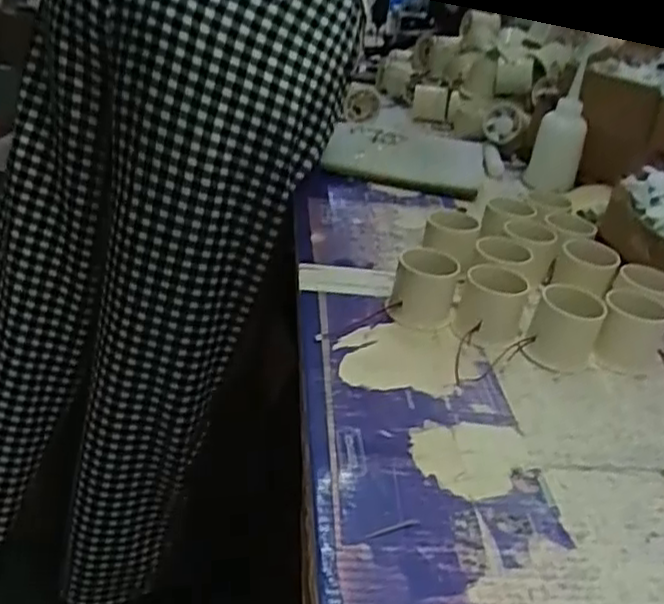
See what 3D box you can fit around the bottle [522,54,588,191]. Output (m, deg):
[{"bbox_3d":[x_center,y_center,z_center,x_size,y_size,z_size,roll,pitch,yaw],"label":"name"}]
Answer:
[{"bbox_3d":[0.283,-0.211,0.898,0.054,0.152,0.043,21,32,22],"label":"bottle"}]

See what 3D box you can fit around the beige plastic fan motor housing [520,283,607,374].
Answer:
[{"bbox_3d":[0.182,0.020,0.574,0.051,0.056,0.046,18,31,18],"label":"beige plastic fan motor housing"}]

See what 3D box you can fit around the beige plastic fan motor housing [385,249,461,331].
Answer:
[{"bbox_3d":[0.075,-0.013,0.603,0.046,0.056,0.039,20,32,21],"label":"beige plastic fan motor housing"}]

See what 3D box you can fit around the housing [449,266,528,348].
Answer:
[{"bbox_3d":[0.128,0.003,0.588,0.055,0.052,0.051,10,29,4],"label":"housing"}]

